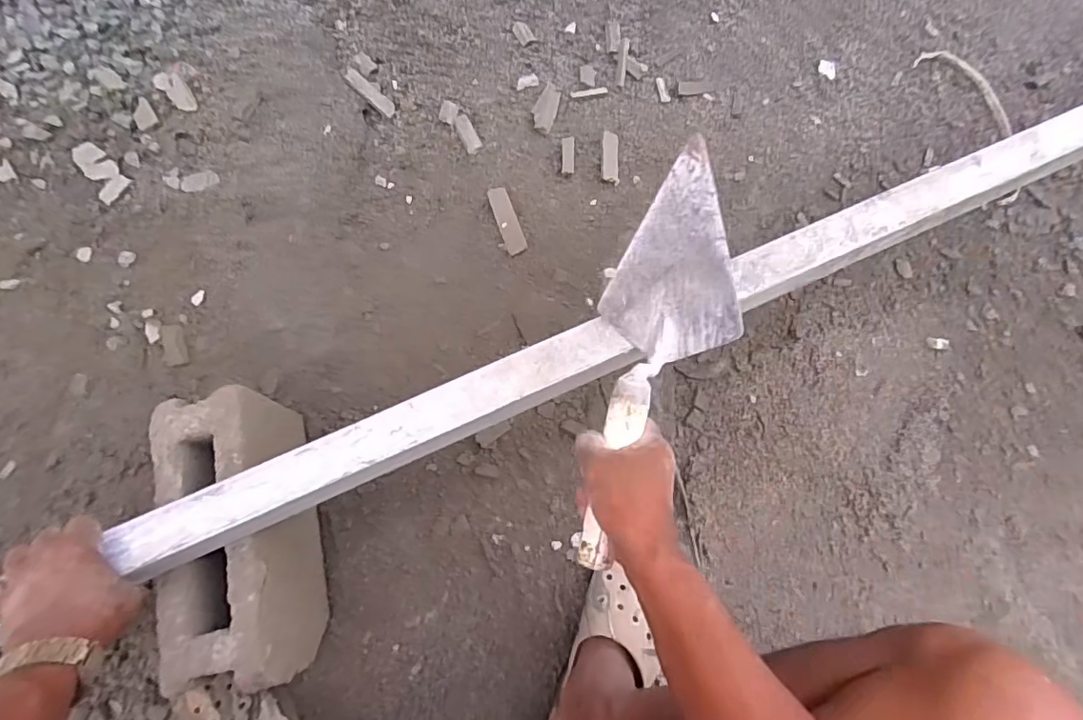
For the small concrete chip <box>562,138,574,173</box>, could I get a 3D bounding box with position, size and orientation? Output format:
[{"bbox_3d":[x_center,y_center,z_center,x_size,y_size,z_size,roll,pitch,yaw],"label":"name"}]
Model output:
[{"bbox_3d":[0.042,-0.323,0.846,0.020,0.010,0.060,0,70,2],"label":"small concrete chip"}]

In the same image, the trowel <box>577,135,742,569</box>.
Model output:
[{"bbox_3d":[0.099,0.000,0.473,0.112,0.068,0.353,16,87,7],"label":"trowel"}]

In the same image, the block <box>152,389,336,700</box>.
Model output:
[{"bbox_3d":[-0.336,0.204,0.617,0.099,0.186,0.302,-13,71,-3],"label":"block"}]

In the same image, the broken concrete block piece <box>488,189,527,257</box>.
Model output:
[{"bbox_3d":[-0.051,-0.210,0.808,0.033,0.007,0.108,-15,76,-20],"label":"broken concrete block piece"}]

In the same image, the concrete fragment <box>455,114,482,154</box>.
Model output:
[{"bbox_3d":[-0.117,-0.358,0.855,0.025,0.012,0.073,-24,71,-6],"label":"concrete fragment"}]

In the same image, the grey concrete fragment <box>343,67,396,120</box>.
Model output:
[{"bbox_3d":[-0.277,-0.434,0.874,0.093,0.005,0.026,41,73,-14],"label":"grey concrete fragment"}]

